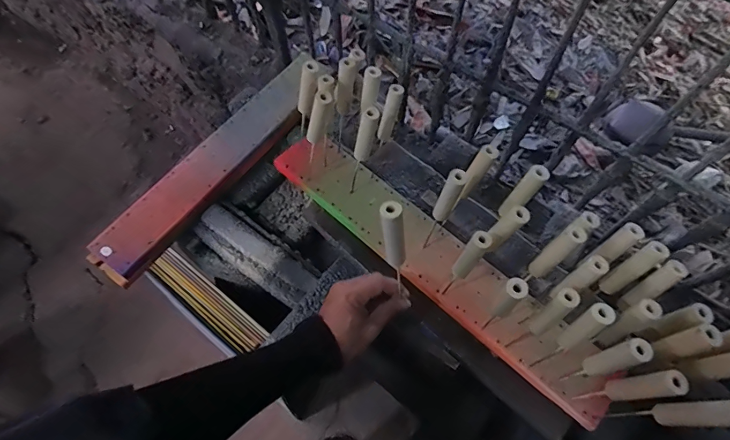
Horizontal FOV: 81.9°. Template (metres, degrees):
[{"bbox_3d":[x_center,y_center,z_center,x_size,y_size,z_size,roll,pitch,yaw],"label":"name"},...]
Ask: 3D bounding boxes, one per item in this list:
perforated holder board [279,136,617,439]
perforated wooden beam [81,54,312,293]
[{"bbox_3d":[0.090,0.047,0.572,0.524,0.030,0.095,40,71,19],"label":"perforated holder board"},{"bbox_3d":[-0.269,-0.103,0.759,0.102,0.035,0.505,33,69,16],"label":"perforated wooden beam"}]

